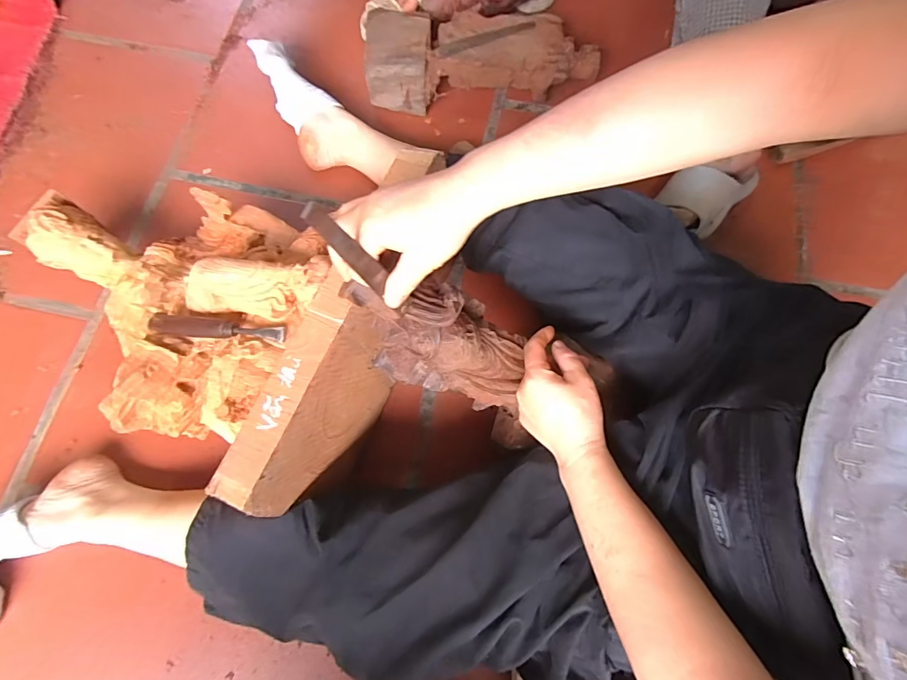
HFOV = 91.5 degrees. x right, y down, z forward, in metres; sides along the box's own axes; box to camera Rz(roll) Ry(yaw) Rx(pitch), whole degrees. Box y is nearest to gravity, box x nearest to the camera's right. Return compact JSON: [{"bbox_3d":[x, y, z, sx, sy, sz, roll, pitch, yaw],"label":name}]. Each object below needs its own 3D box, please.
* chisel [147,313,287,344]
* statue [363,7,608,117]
[{"bbox_3d":[-0.259,-0.014,0.484,0.163,0.022,0.022,7,73,3],"label":"chisel"},{"bbox_3d":[0.049,-0.465,0.733,0.369,0.103,0.143,0,73,1],"label":"statue"}]

